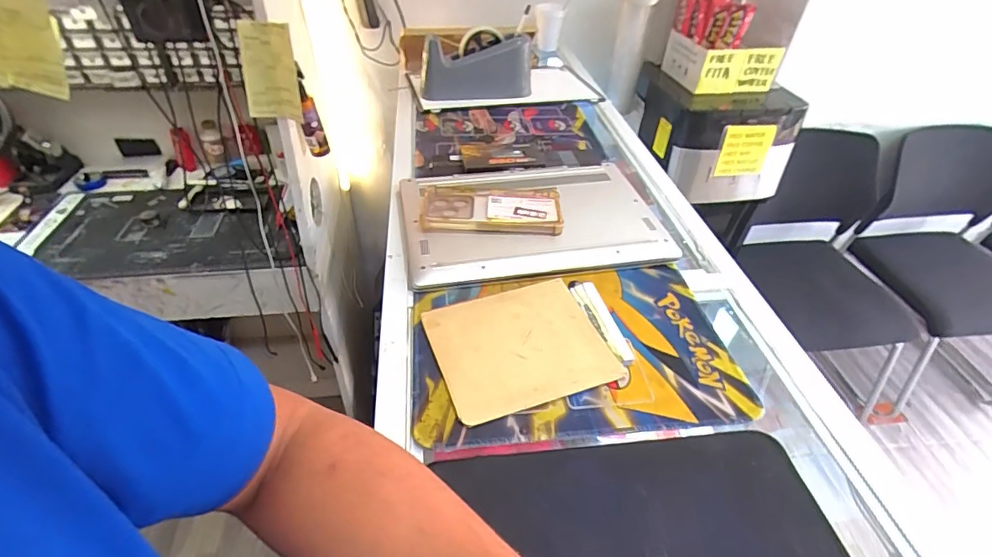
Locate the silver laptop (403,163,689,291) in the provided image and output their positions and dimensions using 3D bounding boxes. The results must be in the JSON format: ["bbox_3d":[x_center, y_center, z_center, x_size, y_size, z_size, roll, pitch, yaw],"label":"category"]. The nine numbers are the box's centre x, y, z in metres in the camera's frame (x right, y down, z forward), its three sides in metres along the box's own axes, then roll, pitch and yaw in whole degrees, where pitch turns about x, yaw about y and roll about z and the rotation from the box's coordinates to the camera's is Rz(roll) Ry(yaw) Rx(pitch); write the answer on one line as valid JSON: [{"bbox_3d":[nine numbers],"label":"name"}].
[{"bbox_3d":[0.041,-0.078,0.608,0.304,0.020,0.207,-7,42,-10],"label":"silver laptop"}]

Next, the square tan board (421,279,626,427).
[{"bbox_3d":[0.020,0.061,0.462,0.151,0.009,0.135,-13,43,-17],"label":"square tan board"}]

